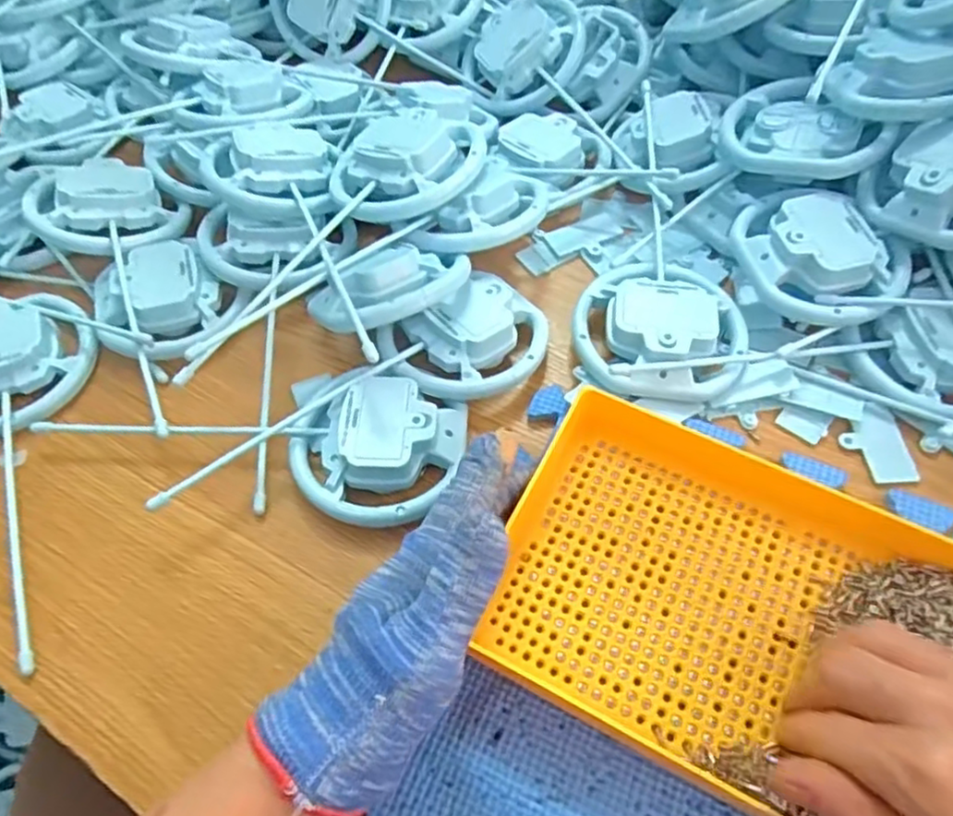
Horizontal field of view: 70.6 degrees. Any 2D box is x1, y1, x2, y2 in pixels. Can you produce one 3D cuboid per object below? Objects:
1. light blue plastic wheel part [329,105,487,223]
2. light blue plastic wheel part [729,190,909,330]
[{"bbox_3d":[-0.045,-0.158,0.435,0.099,0.030,0.084,-10,58,-4],"label":"light blue plastic wheel part"},{"bbox_3d":[0.206,-0.096,0.408,0.101,0.025,0.080,34,63,22],"label":"light blue plastic wheel part"}]

